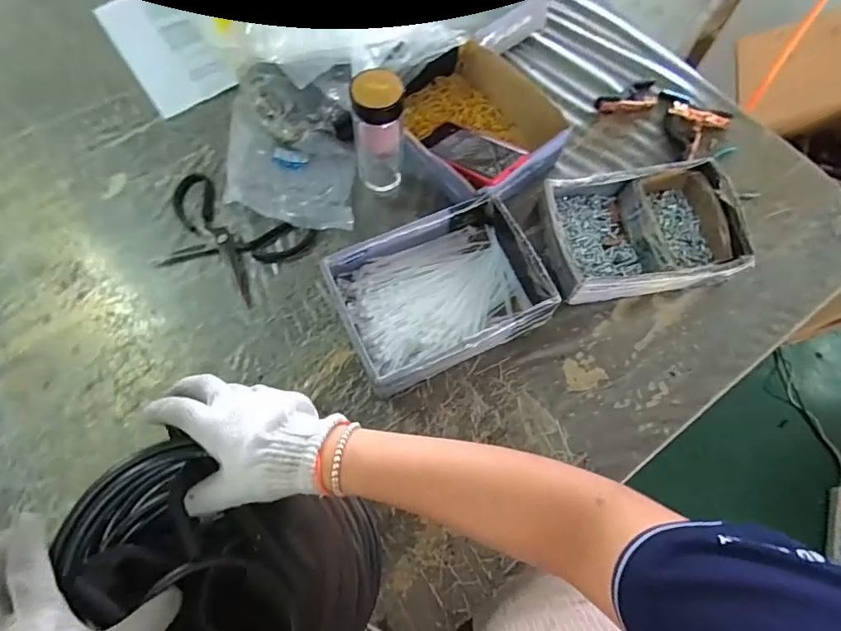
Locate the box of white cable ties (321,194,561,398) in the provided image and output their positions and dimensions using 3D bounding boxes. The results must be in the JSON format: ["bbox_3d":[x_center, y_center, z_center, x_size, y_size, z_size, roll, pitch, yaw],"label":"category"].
[{"bbox_3d":[0.025,-0.029,0.632,0.251,0.069,0.190,-22,72,-11],"label":"box of white cable ties"}]

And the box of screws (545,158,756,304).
[{"bbox_3d":[0.309,-0.117,0.682,0.254,0.066,0.176,-8,70,-6],"label":"box of screws"}]

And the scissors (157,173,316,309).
[{"bbox_3d":[-0.279,-0.112,0.685,0.219,0.010,0.141,27,70,7],"label":"scissors"}]

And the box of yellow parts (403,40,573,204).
[{"bbox_3d":[0.082,-0.288,0.732,0.235,0.077,0.214,42,73,12],"label":"box of yellow parts"}]

